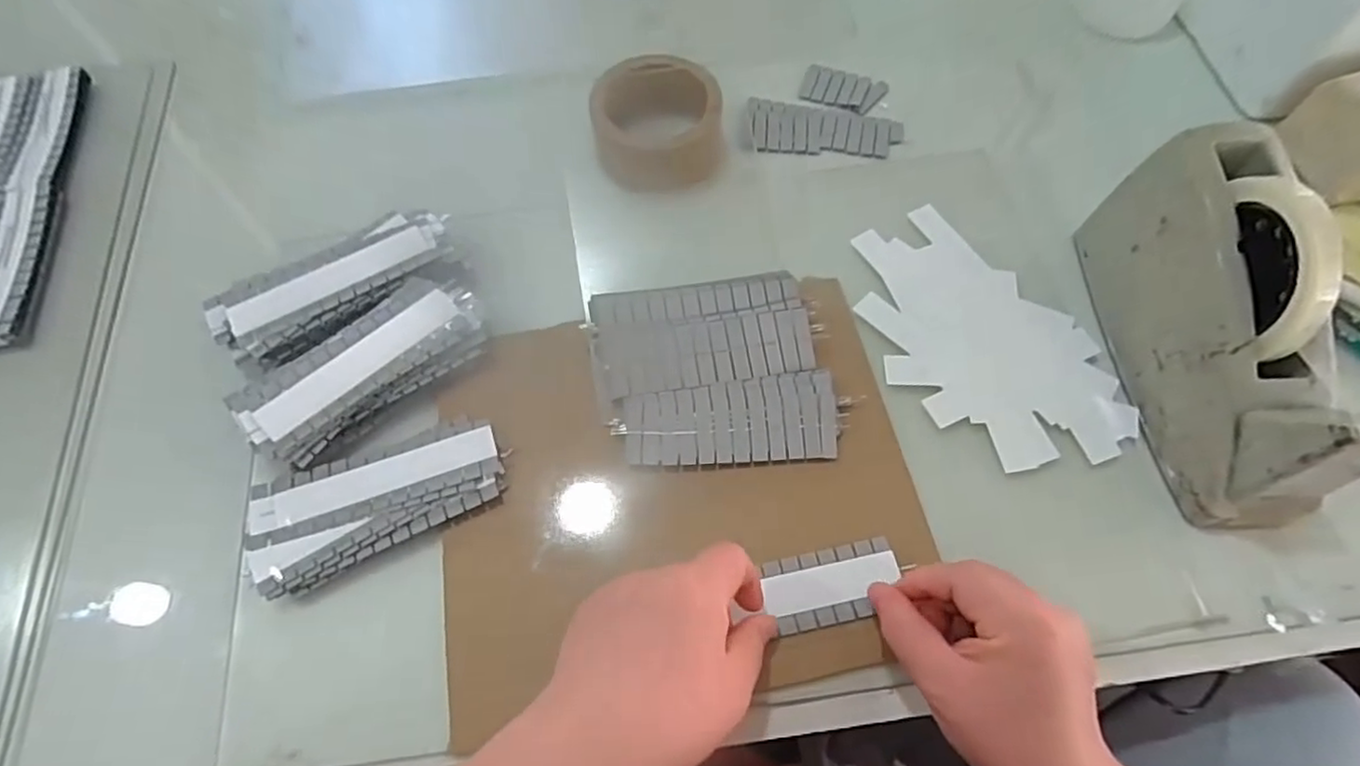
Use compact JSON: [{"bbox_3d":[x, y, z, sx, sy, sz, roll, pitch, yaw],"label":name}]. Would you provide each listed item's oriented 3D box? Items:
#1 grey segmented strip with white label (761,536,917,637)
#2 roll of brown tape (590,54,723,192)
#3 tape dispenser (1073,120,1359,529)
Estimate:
[{"bbox_3d":[0.086,0.110,0.366,0.075,0.007,0.039,-12,65,-6],"label":"grey segmented strip with white label"},{"bbox_3d":[-0.017,-0.192,0.494,0.091,0.046,0.090,0,65,0],"label":"roll of brown tape"},{"bbox_3d":[0.315,-0.037,0.378,0.068,0.114,0.213,-3,65,-2],"label":"tape dispenser"}]

